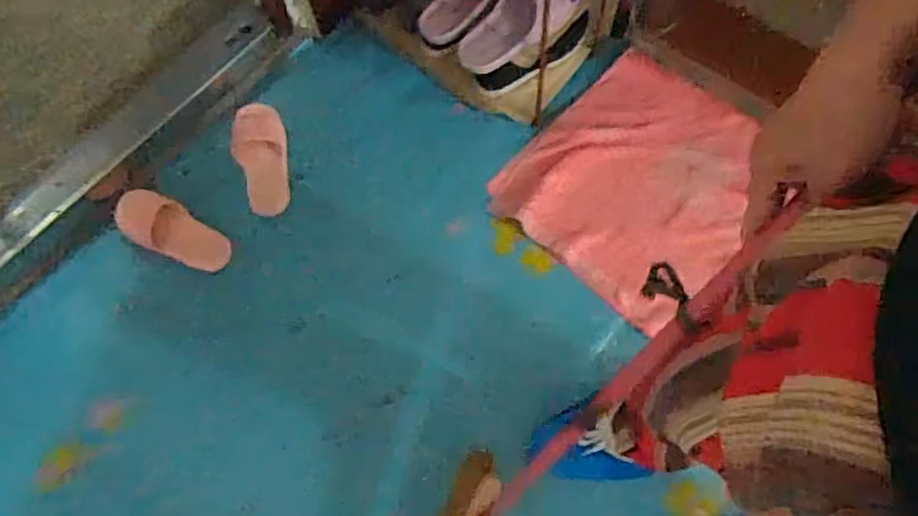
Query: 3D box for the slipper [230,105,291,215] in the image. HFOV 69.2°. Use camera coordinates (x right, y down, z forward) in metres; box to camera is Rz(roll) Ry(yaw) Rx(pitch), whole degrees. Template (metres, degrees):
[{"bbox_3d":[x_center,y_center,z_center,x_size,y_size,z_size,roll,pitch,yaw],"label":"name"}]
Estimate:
[{"bbox_3d":[-0.369,-0.198,1.240,0.093,0.089,0.236,-13,68,-1],"label":"slipper"}]

